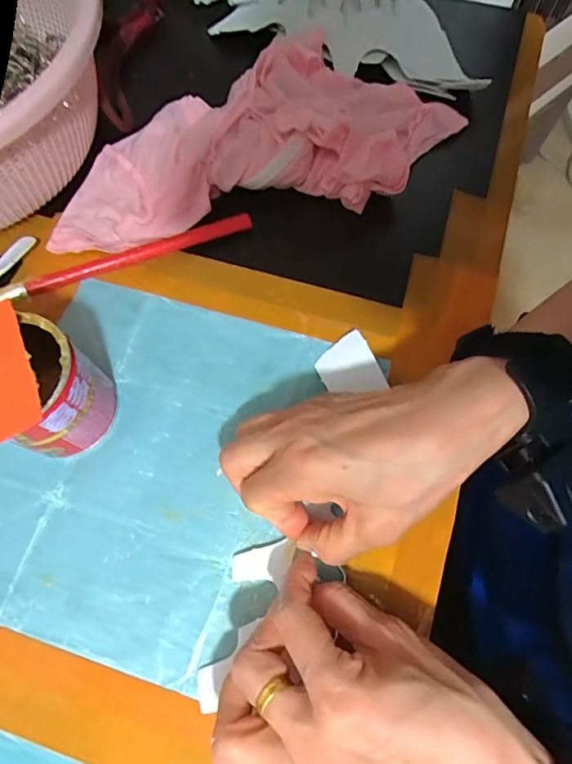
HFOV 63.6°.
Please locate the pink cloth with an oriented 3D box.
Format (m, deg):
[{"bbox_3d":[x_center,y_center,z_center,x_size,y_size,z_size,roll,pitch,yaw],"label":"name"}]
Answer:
[{"bbox_3d":[-0.027,-0.201,0.362,0.329,0.041,0.174,-16,69,-5],"label":"pink cloth"}]

